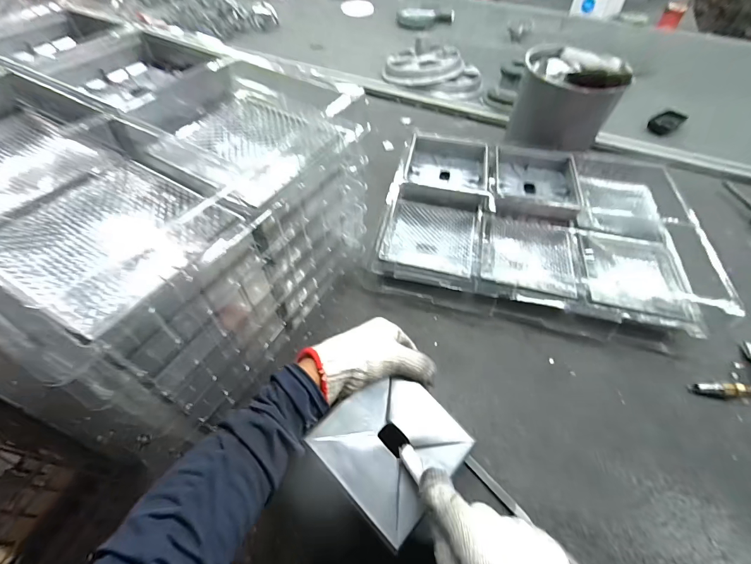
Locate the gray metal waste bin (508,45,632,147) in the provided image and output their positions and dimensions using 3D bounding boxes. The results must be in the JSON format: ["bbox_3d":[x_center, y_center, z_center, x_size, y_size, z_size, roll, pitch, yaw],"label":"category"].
[{"bbox_3d":[0.349,-0.337,0.653,0.169,0.130,0.176,26,55,16],"label":"gray metal waste bin"}]

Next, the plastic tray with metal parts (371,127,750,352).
[{"bbox_3d":[0.258,-0.102,0.572,0.453,0.075,0.358,11,53,5],"label":"plastic tray with metal parts"}]

